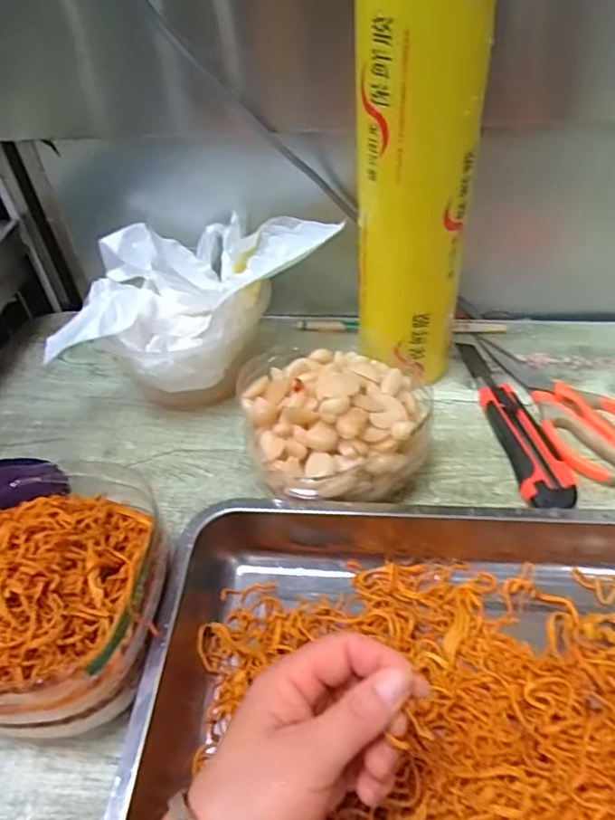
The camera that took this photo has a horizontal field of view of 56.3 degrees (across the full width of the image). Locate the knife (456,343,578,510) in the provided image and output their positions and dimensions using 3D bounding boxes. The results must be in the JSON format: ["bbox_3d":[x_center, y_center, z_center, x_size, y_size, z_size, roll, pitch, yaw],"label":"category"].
[{"bbox_3d":[0.180,0.002,0.508,0.039,0.018,0.205,-8,46,-1],"label":"knife"}]

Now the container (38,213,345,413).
[{"bbox_3d":[-0.097,-0.091,0.536,0.219,0.121,0.149,3,47,9],"label":"container"}]

